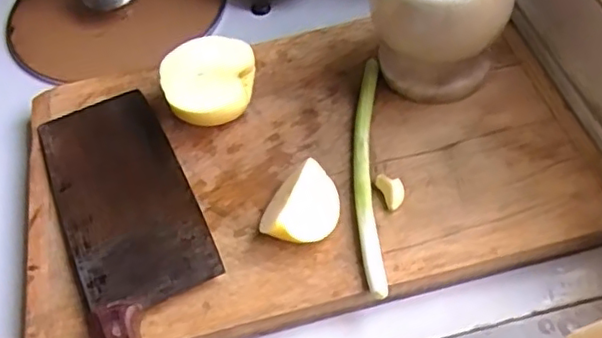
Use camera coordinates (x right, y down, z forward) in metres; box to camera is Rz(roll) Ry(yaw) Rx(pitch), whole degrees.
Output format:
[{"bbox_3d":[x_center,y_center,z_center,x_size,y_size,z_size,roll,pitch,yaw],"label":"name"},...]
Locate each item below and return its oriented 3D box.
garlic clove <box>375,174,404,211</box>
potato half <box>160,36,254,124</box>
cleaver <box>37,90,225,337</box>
[{"bbox_3d":[0.071,0.016,0.481,0.017,0.014,0.031,-20,52,-10],"label":"garlic clove"},{"bbox_3d":[-0.076,-0.068,0.531,0.079,0.057,0.075,-11,52,-3],"label":"potato half"},{"bbox_3d":[-0.131,0.041,0.475,0.100,0.031,0.298,-23,52,-12],"label":"cleaver"}]

